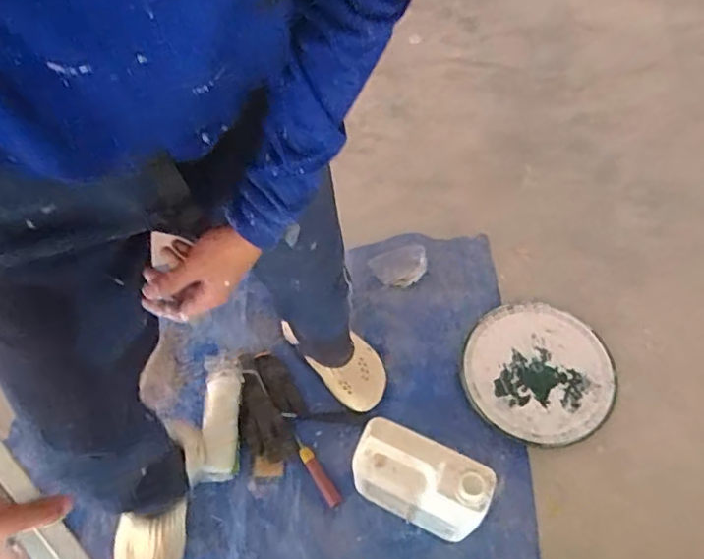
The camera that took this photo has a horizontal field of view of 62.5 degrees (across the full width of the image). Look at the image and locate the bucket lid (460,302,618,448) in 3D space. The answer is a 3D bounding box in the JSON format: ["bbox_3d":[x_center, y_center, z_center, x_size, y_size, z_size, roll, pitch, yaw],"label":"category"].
[{"bbox_3d":[0.366,0.180,1.146,0.280,0.031,0.281,-1,59,2],"label":"bucket lid"}]

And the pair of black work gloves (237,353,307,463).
[{"bbox_3d":[-0.156,0.243,1.115,0.114,0.055,0.211,-6,59,-1],"label":"pair of black work gloves"}]

